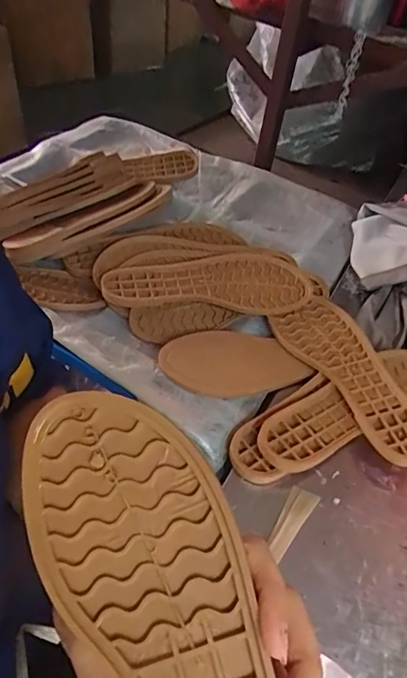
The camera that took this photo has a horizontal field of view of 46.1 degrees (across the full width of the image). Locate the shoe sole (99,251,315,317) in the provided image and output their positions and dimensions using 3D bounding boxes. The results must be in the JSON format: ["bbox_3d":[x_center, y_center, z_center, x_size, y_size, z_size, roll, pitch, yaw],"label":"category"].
[{"bbox_3d":[0.007,-0.070,0.565,0.238,0.013,0.093,3,54,-7],"label":"shoe sole"}]

